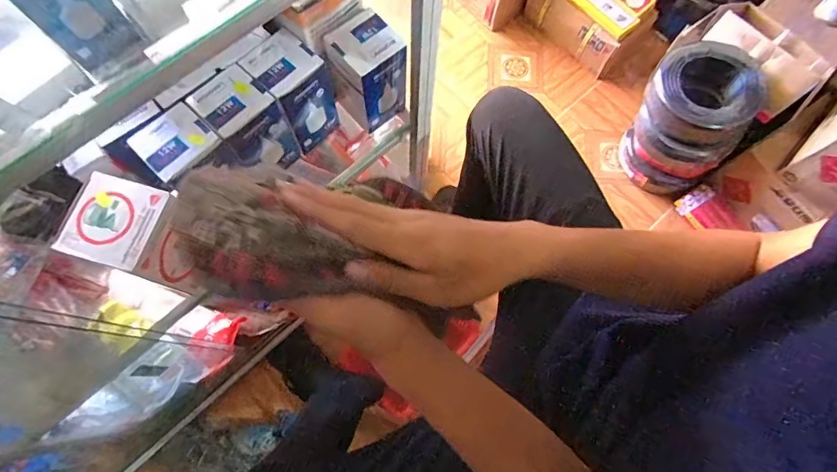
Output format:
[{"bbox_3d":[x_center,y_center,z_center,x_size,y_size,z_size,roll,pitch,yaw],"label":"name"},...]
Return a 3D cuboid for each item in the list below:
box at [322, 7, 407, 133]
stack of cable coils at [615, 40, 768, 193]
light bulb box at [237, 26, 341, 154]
[{"bbox_3d":[-0.075,-0.244,0.669,0.085,0.143,0.081,43,76,11],"label":"box"},{"bbox_3d":[0.634,-0.273,1.080,0.209,0.306,0.208,17,73,4],"label":"stack of cable coils"},{"bbox_3d":[-0.177,-0.217,0.656,0.091,0.137,0.099,43,76,11],"label":"light bulb box"}]

